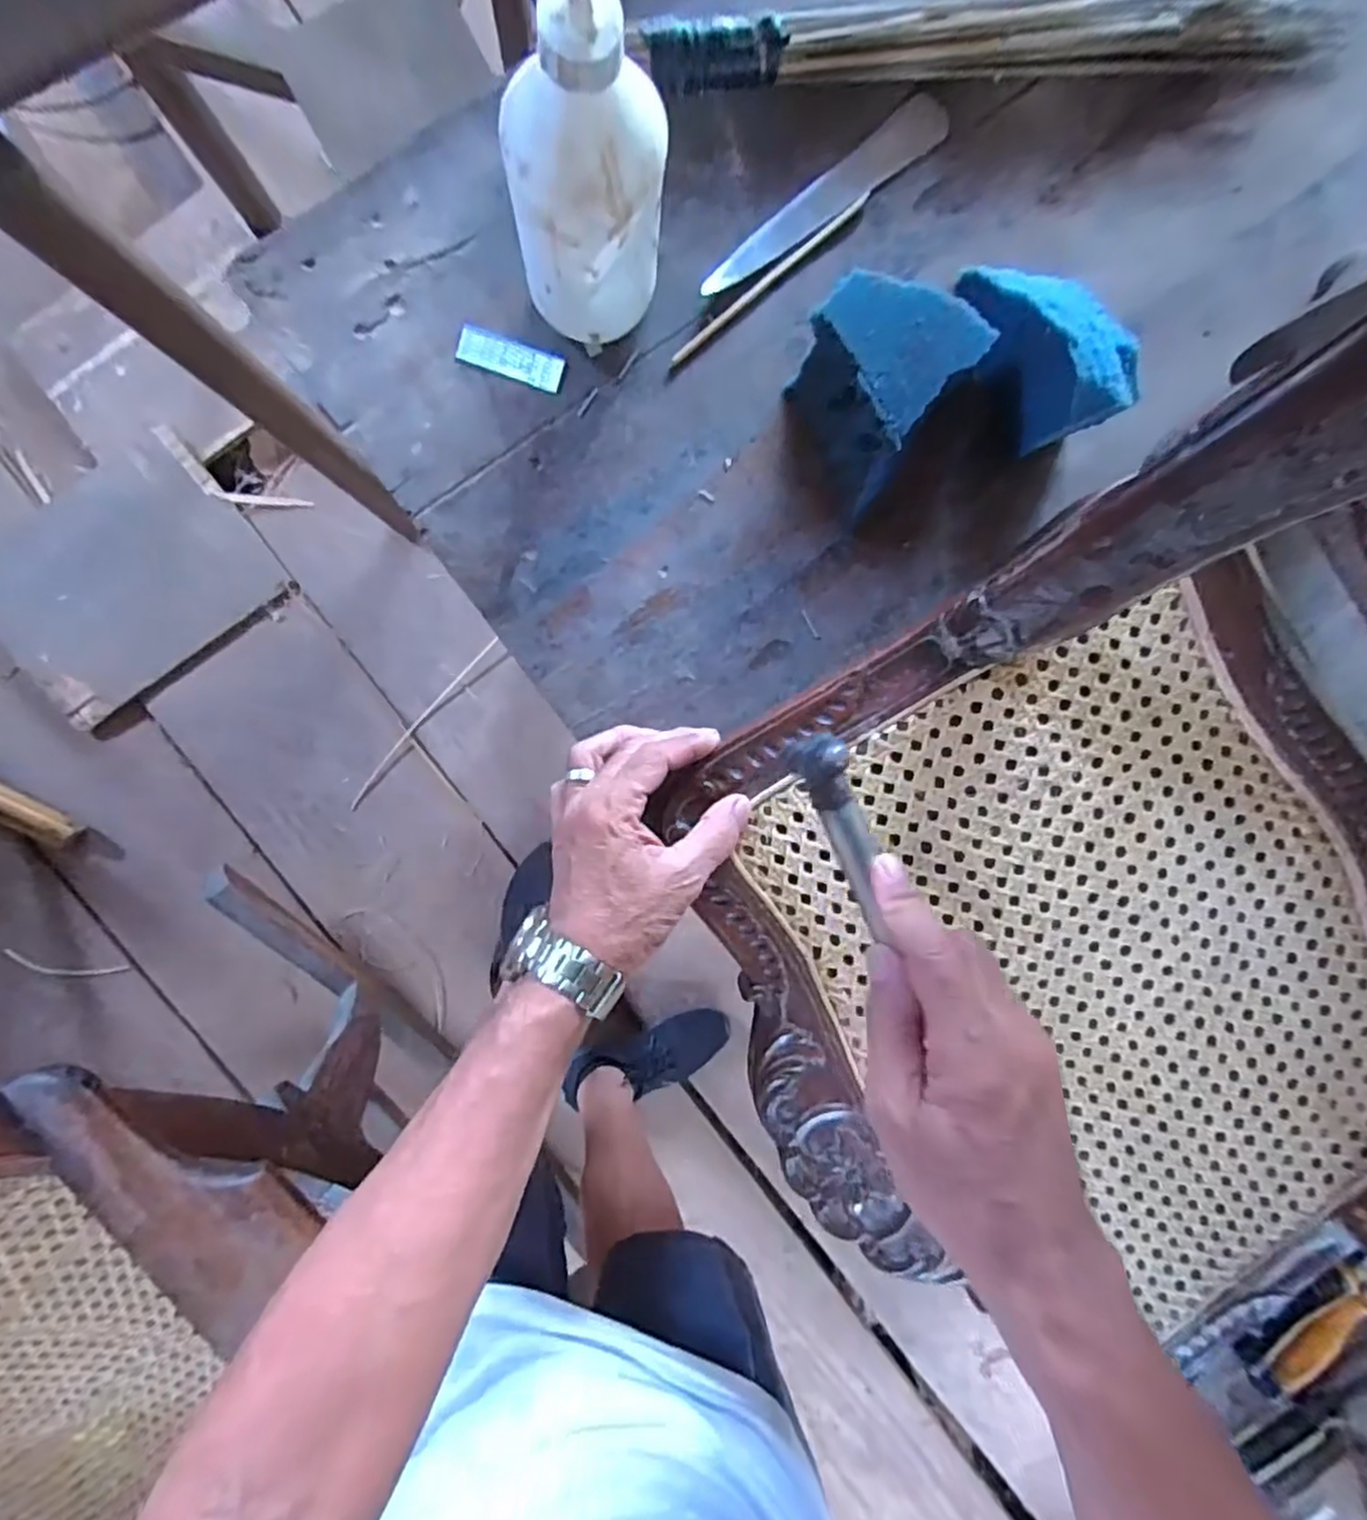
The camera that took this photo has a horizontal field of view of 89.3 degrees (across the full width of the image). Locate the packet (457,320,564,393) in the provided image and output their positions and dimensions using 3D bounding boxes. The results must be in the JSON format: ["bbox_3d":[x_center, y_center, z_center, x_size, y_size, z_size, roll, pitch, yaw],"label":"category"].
[{"bbox_3d":[-0.101,-0.236,0.406,0.061,0.004,0.022,16,91,-8],"label":"packet"}]

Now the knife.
[{"bbox_3d":[0.082,-0.333,0.411,0.178,0.008,0.028,-38,97,-4],"label":"knife"}]

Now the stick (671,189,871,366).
[{"bbox_3d":[0.052,-0.292,0.418,0.158,0.005,0.007,-41,96,-4],"label":"stick"}]

